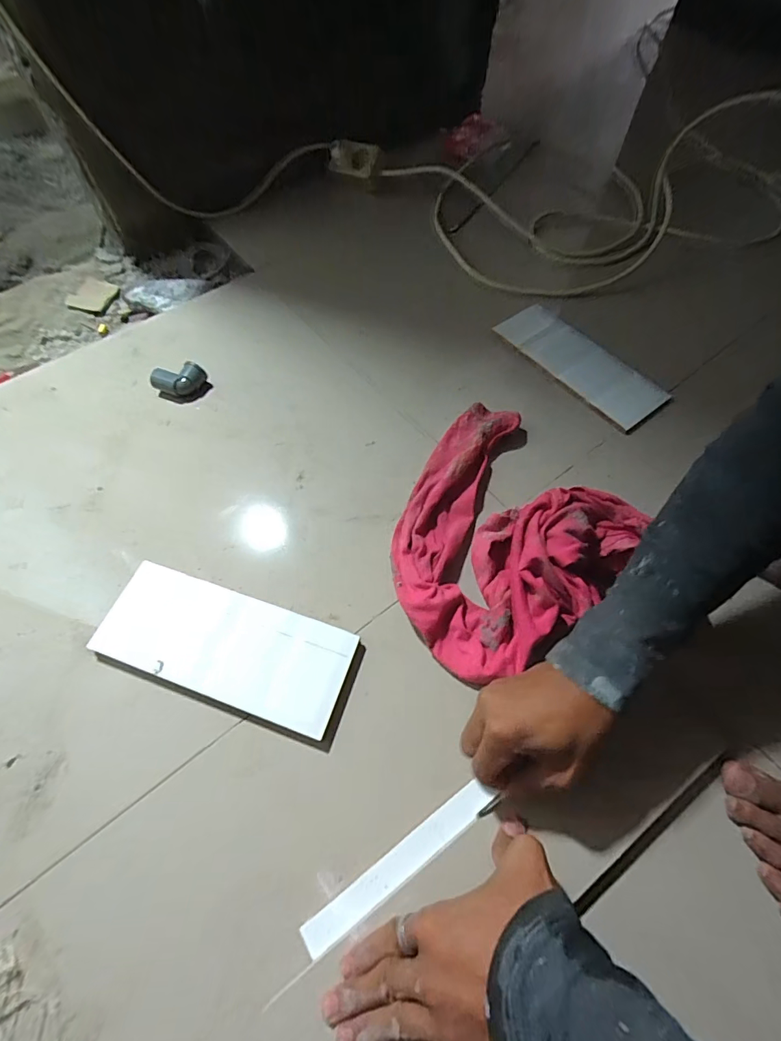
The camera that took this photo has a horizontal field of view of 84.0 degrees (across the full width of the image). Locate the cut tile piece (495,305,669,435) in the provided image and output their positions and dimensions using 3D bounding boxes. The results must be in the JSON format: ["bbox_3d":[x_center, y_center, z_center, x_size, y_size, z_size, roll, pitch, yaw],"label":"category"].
[{"bbox_3d":[0.268,-0.222,0.613,0.096,0.012,0.240,-41,76,-14],"label":"cut tile piece"}]

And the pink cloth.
[{"bbox_3d":[0.103,0.003,0.469,0.244,0.072,0.261,-32,67,-16],"label":"pink cloth"}]

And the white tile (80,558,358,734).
[{"bbox_3d":[-0.163,0.122,0.433,0.244,0.014,0.102,17,63,8],"label":"white tile"}]

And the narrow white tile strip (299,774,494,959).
[{"bbox_3d":[0.008,0.276,0.349,0.169,0.013,0.025,-32,67,-14],"label":"narrow white tile strip"}]

